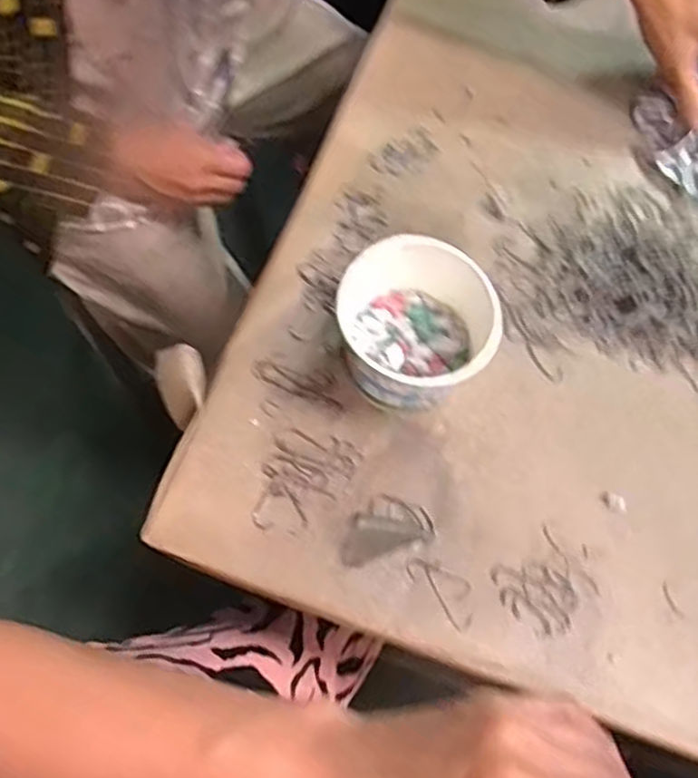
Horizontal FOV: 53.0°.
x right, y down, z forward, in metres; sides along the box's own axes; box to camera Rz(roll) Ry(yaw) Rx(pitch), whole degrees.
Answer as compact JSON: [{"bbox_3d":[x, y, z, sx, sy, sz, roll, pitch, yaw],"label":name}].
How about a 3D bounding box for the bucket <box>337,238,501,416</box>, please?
[{"bbox_3d":[0.040,-0.036,0.444,0.089,0.075,0.091,0,70,-1],"label":"bucket"}]

